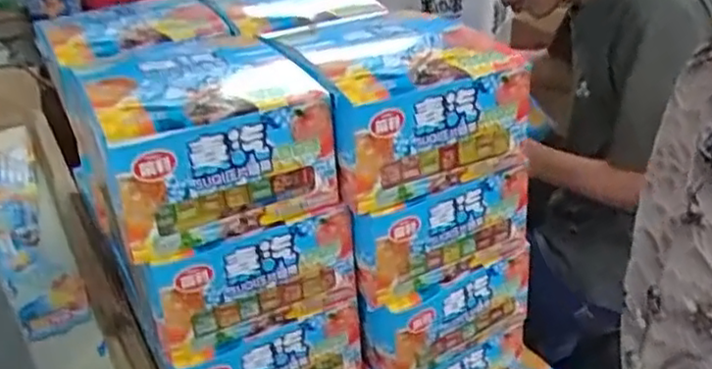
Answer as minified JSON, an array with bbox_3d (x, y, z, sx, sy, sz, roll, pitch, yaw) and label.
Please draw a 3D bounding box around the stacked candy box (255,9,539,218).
[{"bbox_3d":[0.029,-0.074,0.564,0.147,0.091,0.180,-13,30,-19],"label":"stacked candy box"}]

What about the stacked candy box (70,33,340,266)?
[{"bbox_3d":[-0.119,-0.042,0.525,0.165,0.095,0.172,-13,31,-20],"label":"stacked candy box"}]

